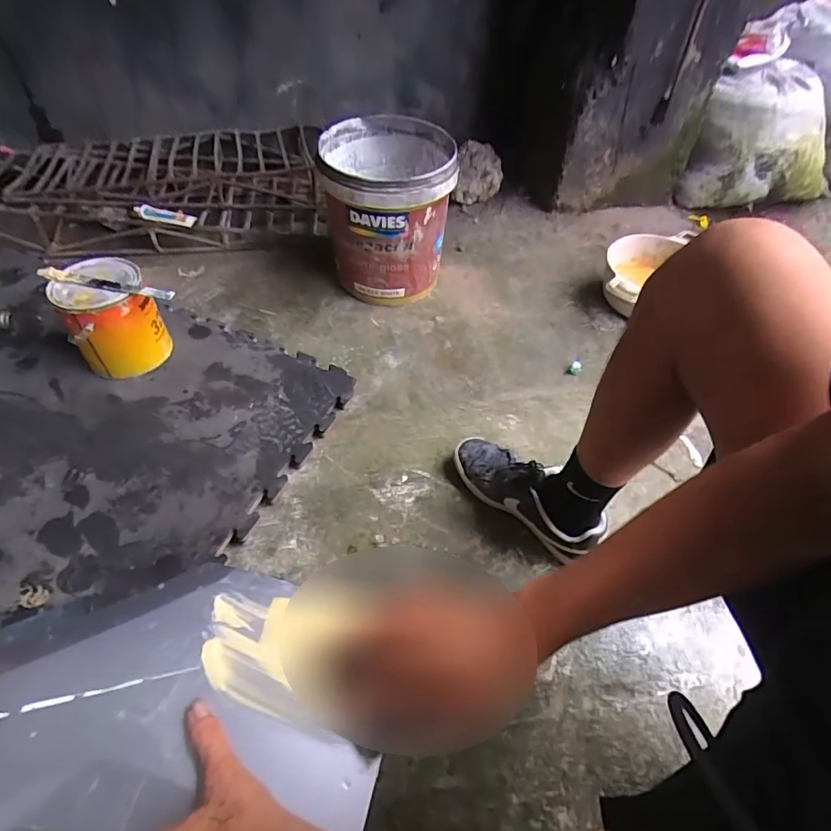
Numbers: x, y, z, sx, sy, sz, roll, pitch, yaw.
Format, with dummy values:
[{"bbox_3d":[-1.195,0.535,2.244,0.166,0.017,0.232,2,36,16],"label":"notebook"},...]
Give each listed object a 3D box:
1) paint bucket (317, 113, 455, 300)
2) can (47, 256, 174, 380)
[{"bbox_3d":[-0.065,-0.467,1.146,0.265,0.320,0.327,-4,50,-6],"label":"paint bucket"},{"bbox_3d":[-0.576,-0.185,0.942,0.157,0.167,0.149,-21,54,-19],"label":"can"}]

